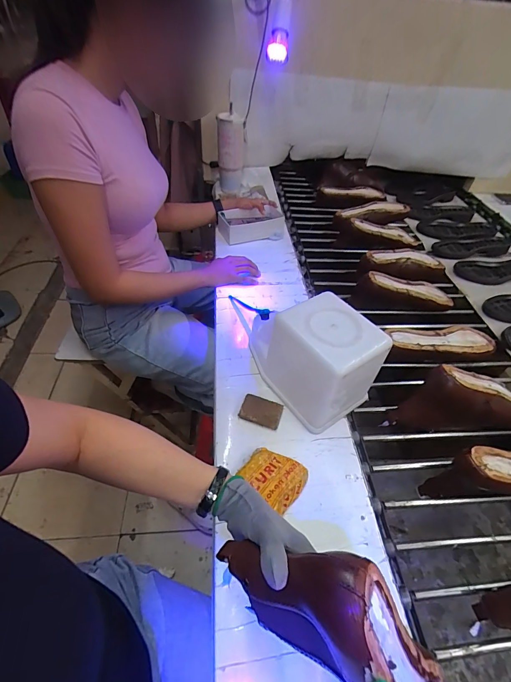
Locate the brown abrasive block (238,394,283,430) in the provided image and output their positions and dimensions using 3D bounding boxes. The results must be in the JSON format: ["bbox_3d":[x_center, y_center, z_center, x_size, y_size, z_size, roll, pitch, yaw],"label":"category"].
[{"bbox_3d":[0.010,0.122,0.573,0.069,0.015,0.050,17,48,11],"label":"brown abrasive block"}]

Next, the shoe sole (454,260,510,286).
[{"bbox_3d":[0.747,-0.222,1.000,0.266,0.024,0.111,-5,48,-6],"label":"shoe sole"}]

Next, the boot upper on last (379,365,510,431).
[{"bbox_3d":[0.396,0.111,0.617,0.275,0.127,0.080,0,48,-2],"label":"boot upper on last"}]

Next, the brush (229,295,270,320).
[{"bbox_3d":[-0.016,-0.077,0.722,0.018,0.021,0.166,-23,29,-21],"label":"brush"}]

